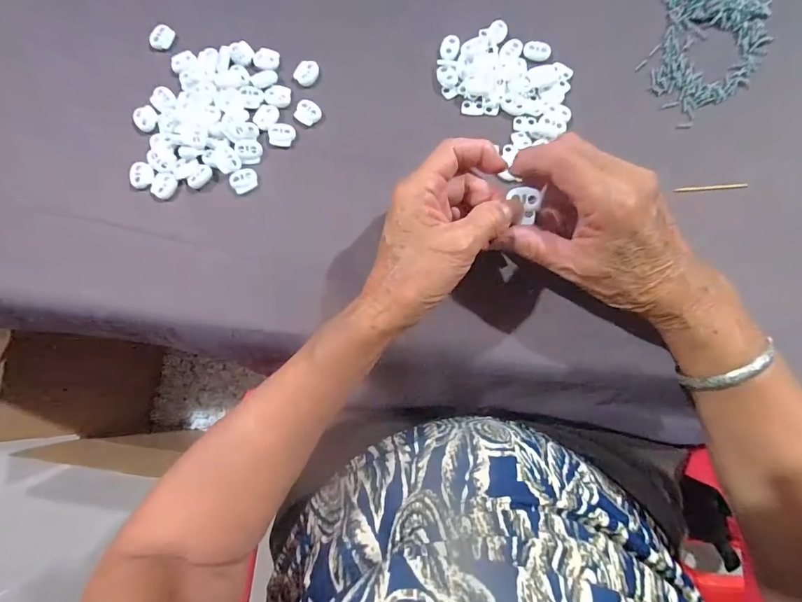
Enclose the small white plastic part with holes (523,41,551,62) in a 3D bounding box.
[{"bbox_3d":[0.114,-0.209,0.337,0.022,0.006,0.014,8,81,4],"label":"small white plastic part with holes"}]

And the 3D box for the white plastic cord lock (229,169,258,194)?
[{"bbox_3d":[-0.129,-0.099,0.330,0.021,0.005,0.019,-26,80,-2],"label":"white plastic cord lock"}]

